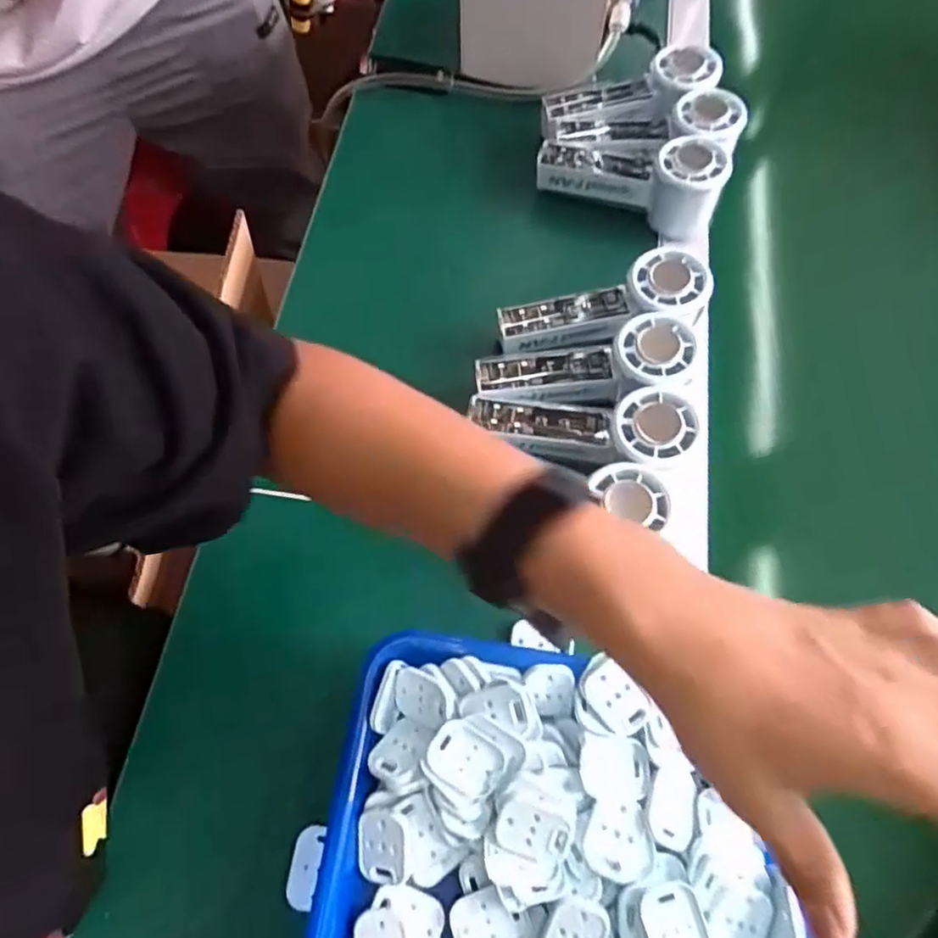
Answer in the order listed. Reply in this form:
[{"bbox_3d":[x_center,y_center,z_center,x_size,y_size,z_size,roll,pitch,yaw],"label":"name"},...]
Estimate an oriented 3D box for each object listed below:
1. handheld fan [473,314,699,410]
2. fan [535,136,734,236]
[{"bbox_3d":[0.081,-0.070,0.449,0.146,0.030,0.053,-9,67,10],"label":"handheld fan"},{"bbox_3d":[0.131,-0.245,0.527,0.151,0.053,0.060,16,68,5],"label":"fan"}]

